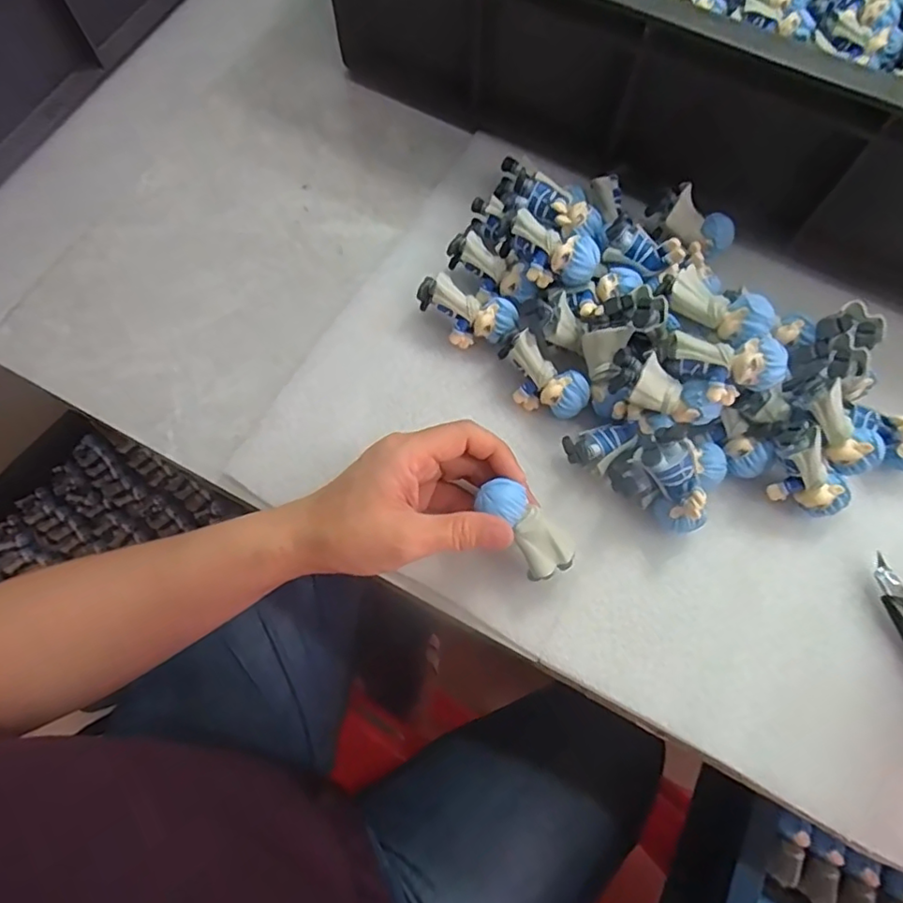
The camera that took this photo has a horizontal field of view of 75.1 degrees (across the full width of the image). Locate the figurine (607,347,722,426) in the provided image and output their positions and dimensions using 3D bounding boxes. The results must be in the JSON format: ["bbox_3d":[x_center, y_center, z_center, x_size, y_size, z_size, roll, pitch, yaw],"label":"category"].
[{"bbox_3d":[0.116,-0.033,0.321,0.061,0.020,0.024,25,73,-8],"label":"figurine"}]

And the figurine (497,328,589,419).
[{"bbox_3d":[0.051,-0.043,0.352,0.062,0.030,0.028,38,74,12],"label":"figurine"}]

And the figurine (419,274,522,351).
[{"bbox_3d":[0.010,-0.087,0.368,0.062,0.030,0.036,14,71,5],"label":"figurine"}]

